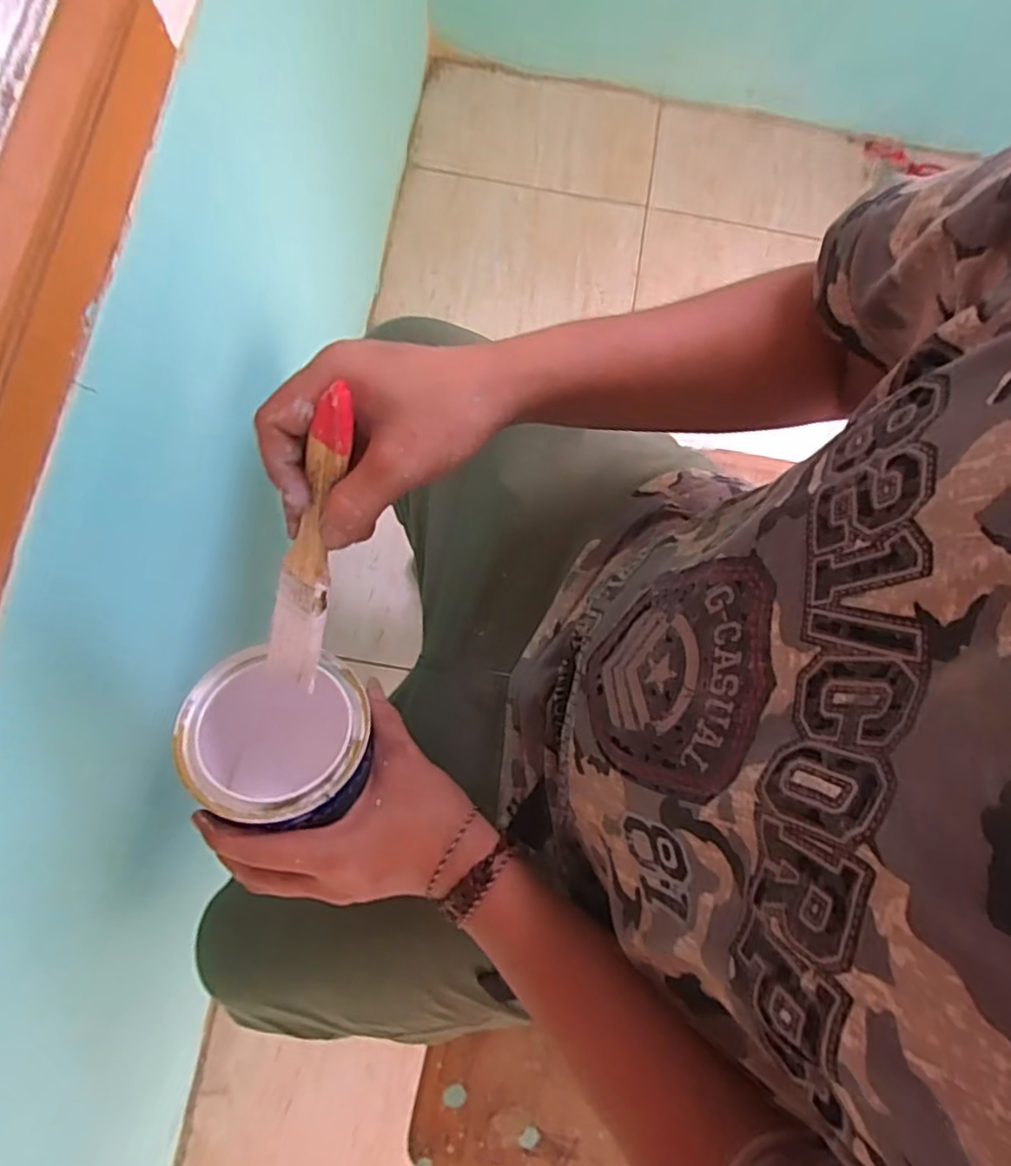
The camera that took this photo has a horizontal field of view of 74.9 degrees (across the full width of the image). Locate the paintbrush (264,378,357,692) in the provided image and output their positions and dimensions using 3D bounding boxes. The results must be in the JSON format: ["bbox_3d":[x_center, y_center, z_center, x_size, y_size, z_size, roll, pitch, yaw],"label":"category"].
[{"bbox_3d":[-0.098,-0.008,0.329,0.032,0.014,0.182,24,124,4],"label":"paintbrush"}]

